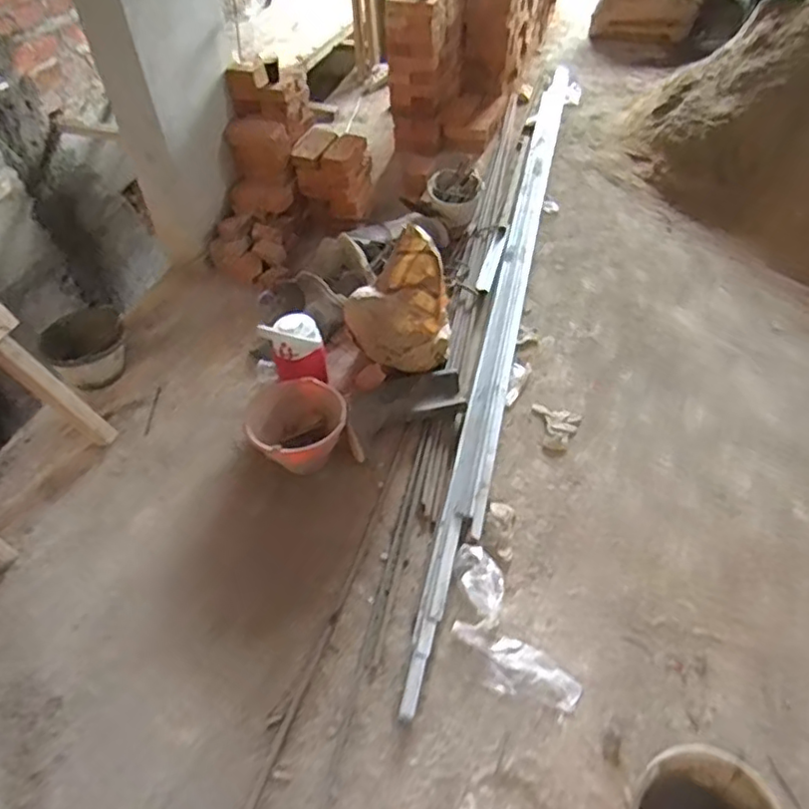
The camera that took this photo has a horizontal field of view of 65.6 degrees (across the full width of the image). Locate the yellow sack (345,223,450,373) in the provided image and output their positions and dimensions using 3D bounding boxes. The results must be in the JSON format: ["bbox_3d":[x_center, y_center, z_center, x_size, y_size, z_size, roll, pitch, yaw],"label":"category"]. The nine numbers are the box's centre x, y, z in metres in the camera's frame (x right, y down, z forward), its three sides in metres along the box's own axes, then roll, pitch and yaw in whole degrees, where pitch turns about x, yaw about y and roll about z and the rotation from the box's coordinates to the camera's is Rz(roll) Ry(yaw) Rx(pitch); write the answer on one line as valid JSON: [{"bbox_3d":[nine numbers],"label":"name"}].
[{"bbox_3d":[-0.020,-0.291,1.867,0.305,0.319,0.317,-5,47,-2],"label":"yellow sack"}]

